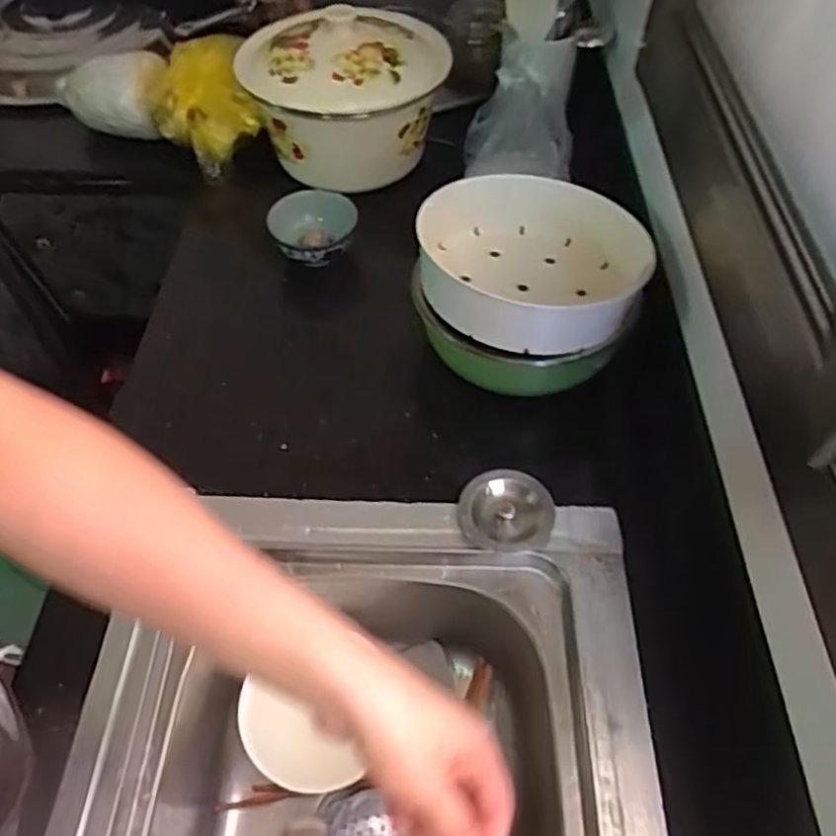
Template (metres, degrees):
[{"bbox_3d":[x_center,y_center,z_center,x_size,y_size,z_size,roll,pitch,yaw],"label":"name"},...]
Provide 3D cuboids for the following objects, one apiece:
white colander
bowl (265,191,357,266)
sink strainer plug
[{"bbox_3d":[0.110,-0.155,0.692,0.220,0.087,0.214,0,53,0],"label":"white colander"},{"bbox_3d":[-0.126,-0.237,0.829,0.096,0.053,0.112,-1,53,0],"label":"bowl"},{"bbox_3d":[0.081,0.084,0.635,0.084,0.026,0.074,5,53,4],"label":"sink strainer plug"}]

